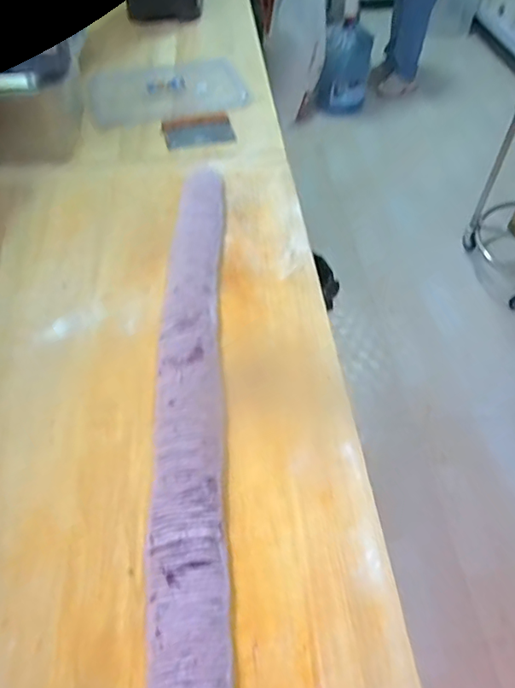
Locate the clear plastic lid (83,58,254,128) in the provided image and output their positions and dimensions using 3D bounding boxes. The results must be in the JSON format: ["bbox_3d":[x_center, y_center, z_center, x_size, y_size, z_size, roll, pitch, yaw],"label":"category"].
[{"bbox_3d":[-0.217,-0.618,1.252,0.369,0.014,0.279,-11,55,-11],"label":"clear plastic lid"}]

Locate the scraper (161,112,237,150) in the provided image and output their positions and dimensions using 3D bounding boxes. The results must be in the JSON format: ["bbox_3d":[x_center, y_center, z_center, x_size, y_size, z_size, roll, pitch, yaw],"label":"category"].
[{"bbox_3d":[-0.133,-0.475,1.138,0.154,0.016,0.129,-14,52,-11],"label":"scraper"}]

